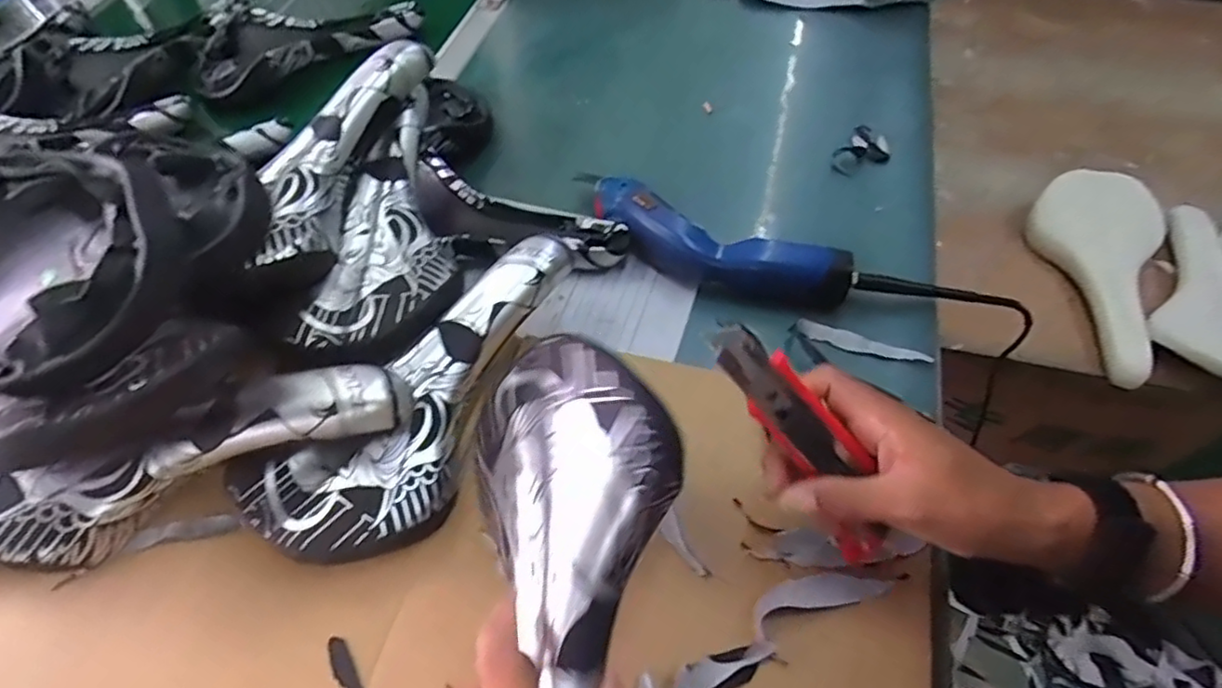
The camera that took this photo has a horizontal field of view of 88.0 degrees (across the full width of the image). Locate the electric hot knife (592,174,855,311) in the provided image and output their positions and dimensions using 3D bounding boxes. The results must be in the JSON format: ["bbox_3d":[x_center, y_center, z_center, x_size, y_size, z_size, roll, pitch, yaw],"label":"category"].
[{"bbox_3d":[0.081,-0.079,0.513,0.216,0.041,0.053,23,59,19],"label":"electric hot knife"}]

